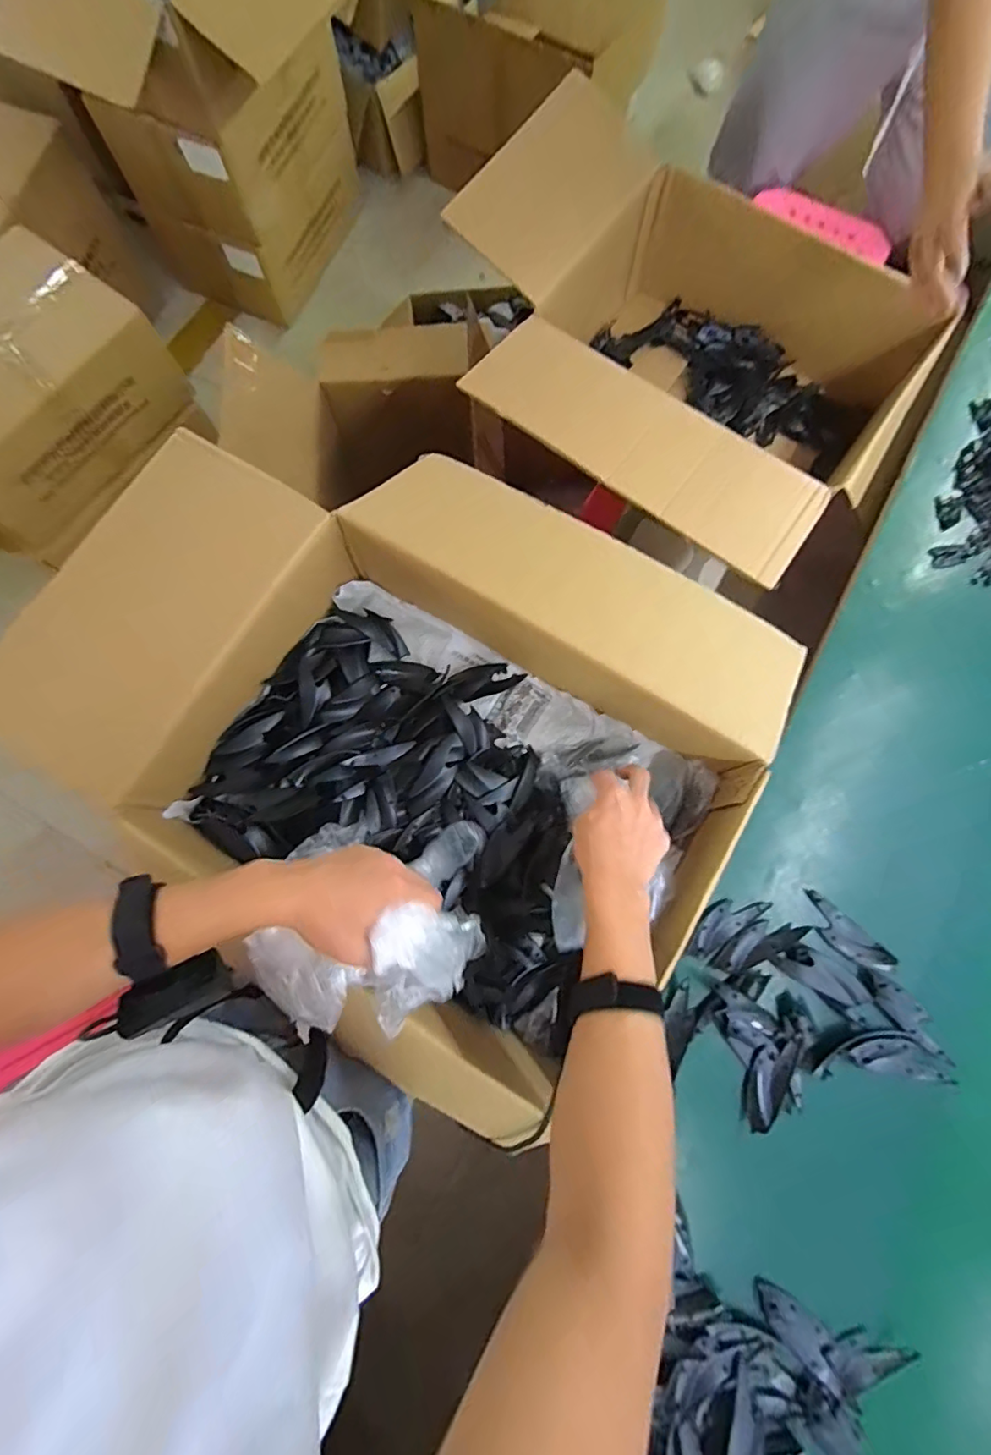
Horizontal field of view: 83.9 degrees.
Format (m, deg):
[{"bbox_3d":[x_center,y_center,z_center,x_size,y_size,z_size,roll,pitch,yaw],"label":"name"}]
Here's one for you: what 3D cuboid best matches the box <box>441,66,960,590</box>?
[{"bbox_3d":[0.284,-0.563,0.856,0.631,0.278,0.604,35,79,7],"label":"box"}]

